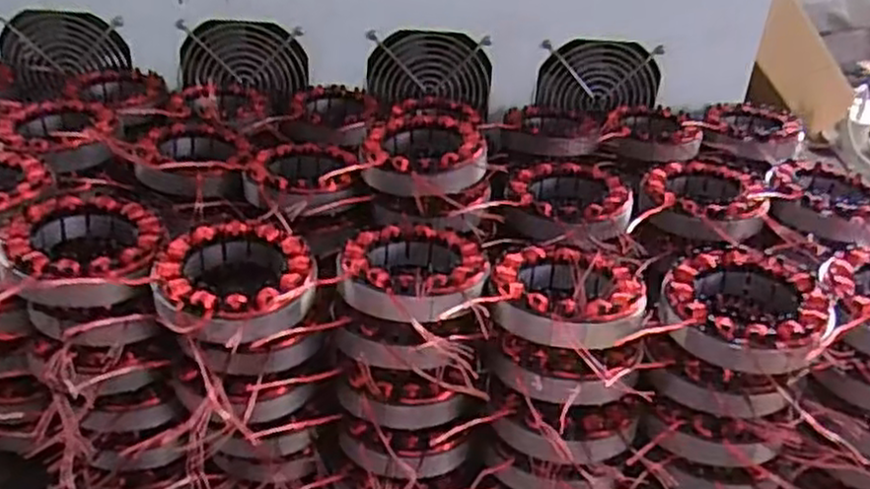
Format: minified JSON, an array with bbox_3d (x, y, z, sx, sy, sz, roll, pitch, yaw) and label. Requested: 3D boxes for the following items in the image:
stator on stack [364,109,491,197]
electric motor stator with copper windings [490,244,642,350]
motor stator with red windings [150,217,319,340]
[{"bbox_3d":[-0.011,-0.059,0.526,0.081,0.038,0.082,4,30,-2],"label":"stator on stack"},{"bbox_3d":[0.075,0.027,0.431,0.083,0.025,0.093,11,31,10],"label":"electric motor stator with copper windings"},{"bbox_3d":[-0.115,0.020,0.426,0.086,0.028,0.088,4,30,-2],"label":"motor stator with red windings"}]

